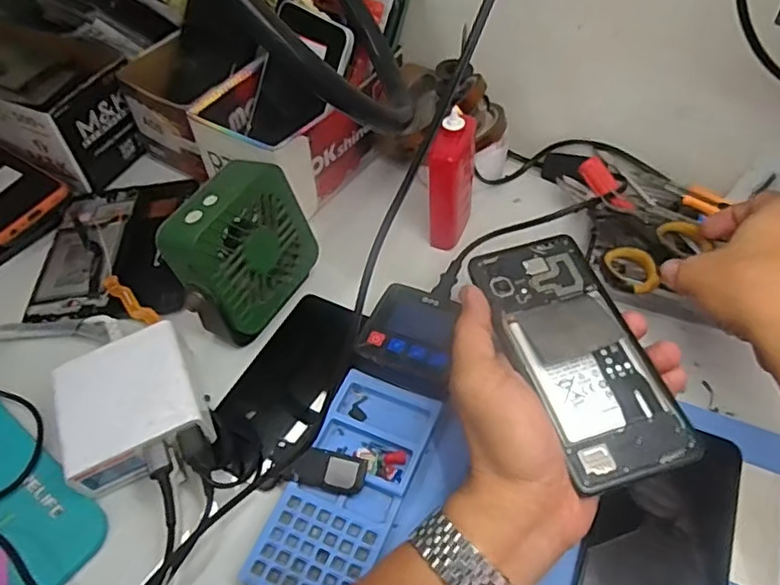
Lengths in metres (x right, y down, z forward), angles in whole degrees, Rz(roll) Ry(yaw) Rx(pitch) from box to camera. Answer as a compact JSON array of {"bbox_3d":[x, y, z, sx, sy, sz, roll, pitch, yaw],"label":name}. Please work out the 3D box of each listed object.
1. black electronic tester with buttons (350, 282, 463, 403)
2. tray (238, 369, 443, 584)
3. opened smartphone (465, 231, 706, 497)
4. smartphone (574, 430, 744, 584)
[{"bbox_3d":[0.017,0.034,0.434,0.067,0.024,0.077,17,54,16],"label":"black electronic tester with buttons"},{"bbox_3d":[-0.026,0.124,0.388,0.068,0.020,0.151,18,55,17],"label":"tray"},{"bbox_3d":[0.107,0.030,0.354,0.070,0.009,0.158,-16,55,-10],"label":"opened smartphone"},{"bbox_3d":[0.154,0.150,0.353,0.075,0.012,0.160,19,55,17],"label":"smartphone"}]

